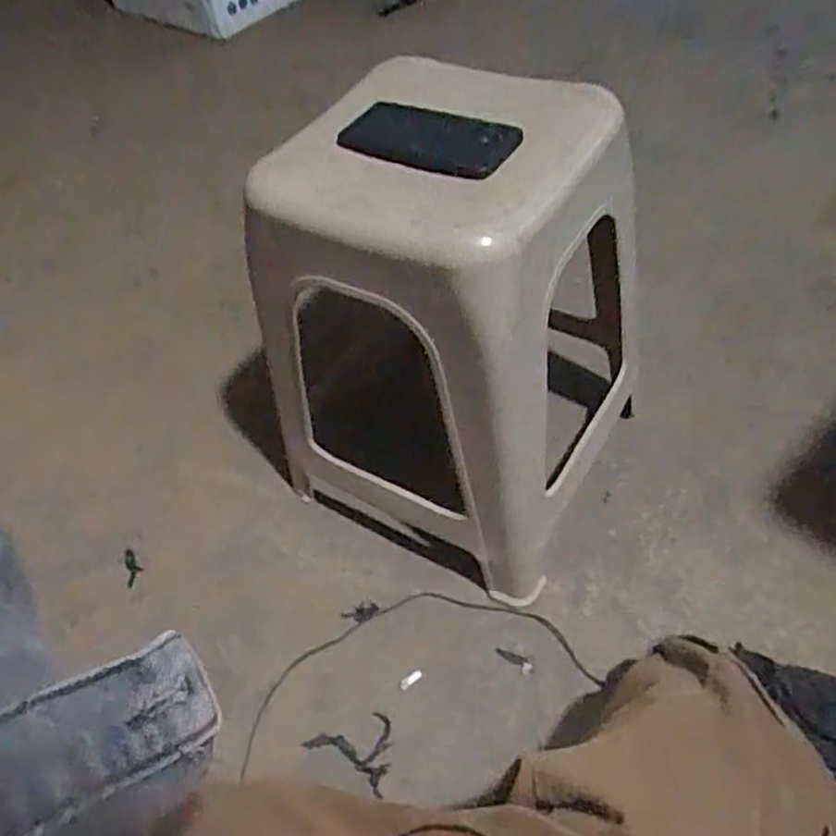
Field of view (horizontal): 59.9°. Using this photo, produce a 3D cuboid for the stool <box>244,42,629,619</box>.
[{"bbox_3d":[0.037,-0.088,0.777,0.326,0.457,0.284,24,58,27],"label":"stool"}]

